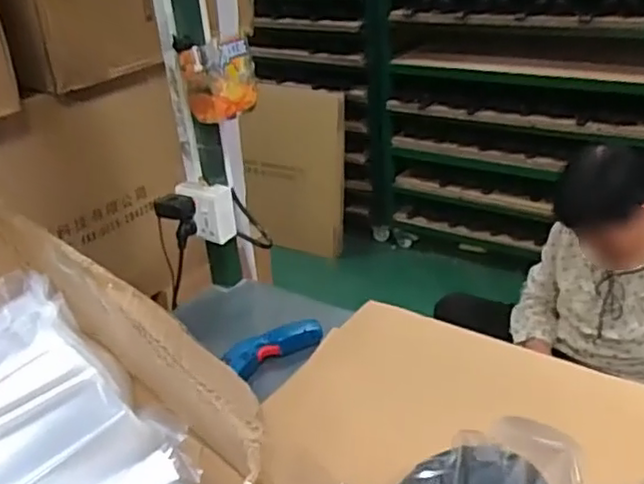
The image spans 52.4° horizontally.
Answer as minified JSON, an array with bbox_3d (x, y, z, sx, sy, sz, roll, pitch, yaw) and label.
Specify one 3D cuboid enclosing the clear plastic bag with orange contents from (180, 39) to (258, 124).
[{"bbox_3d":[-0.149,-0.234,0.952,0.103,0.105,0.057,-8,28,-5],"label":"clear plastic bag with orange contents"}]

